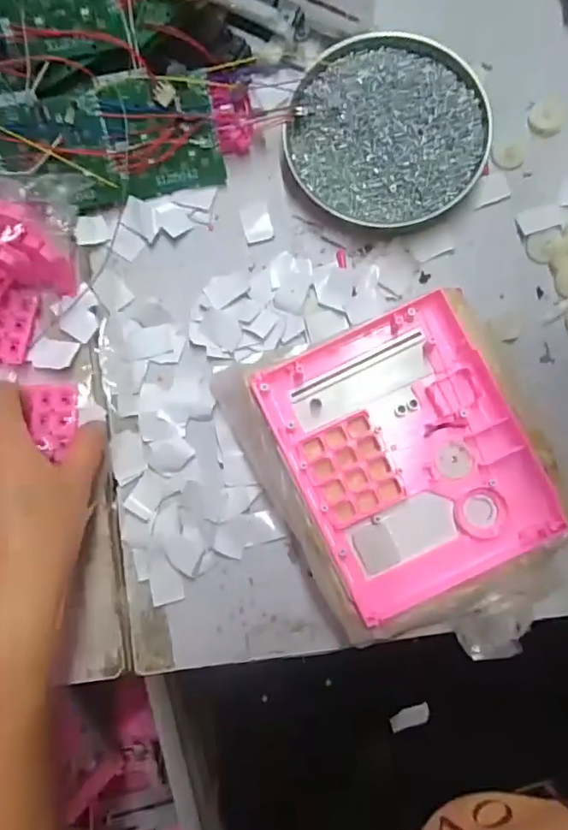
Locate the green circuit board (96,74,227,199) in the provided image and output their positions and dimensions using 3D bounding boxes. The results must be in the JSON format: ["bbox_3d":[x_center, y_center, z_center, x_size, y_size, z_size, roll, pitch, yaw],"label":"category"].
[{"bbox_3d":[-0.082,-0.187,0.375,0.072,0.005,0.071,-12,122,-1],"label":"green circuit board"}]

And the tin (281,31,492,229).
[{"bbox_3d":[0.071,-0.194,0.379,0.131,0.020,0.126,0,84,3],"label":"tin"}]

